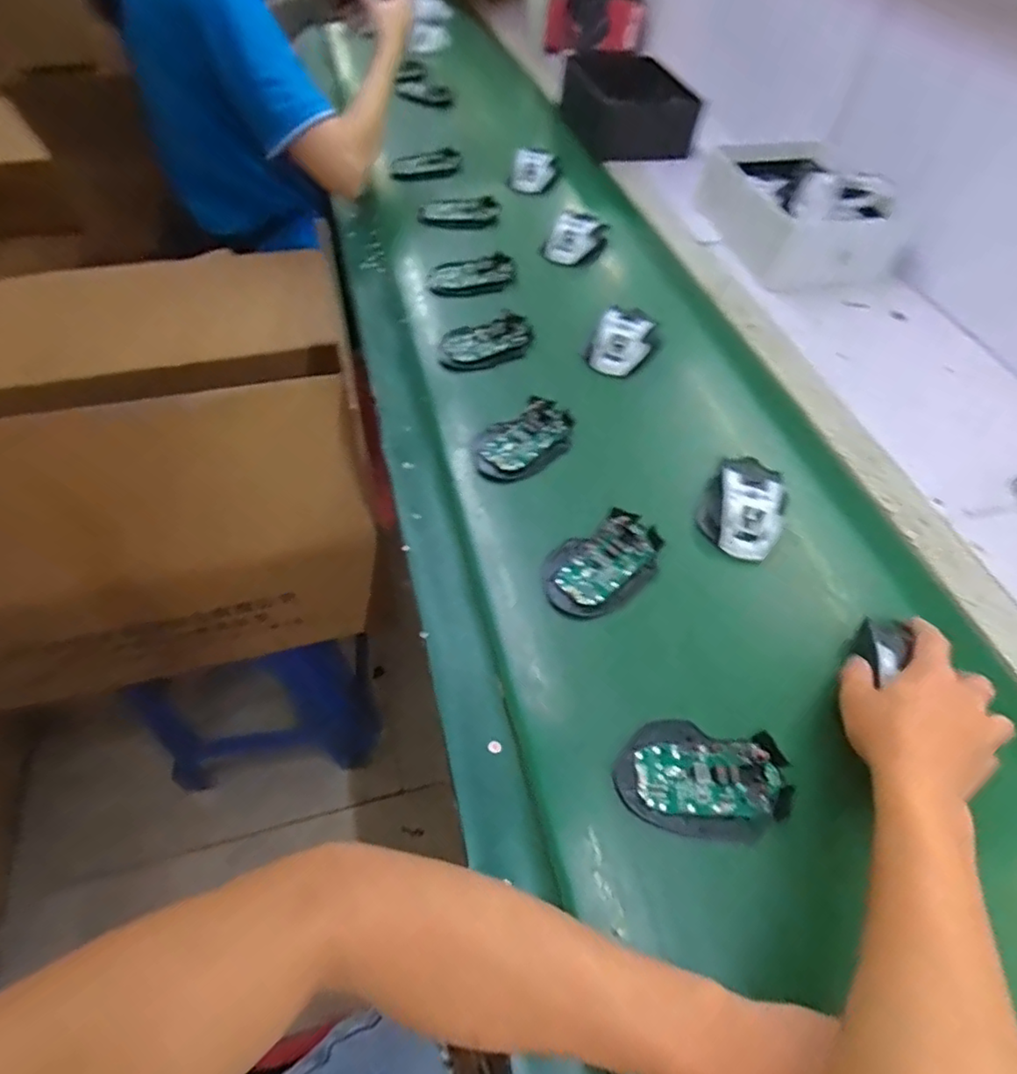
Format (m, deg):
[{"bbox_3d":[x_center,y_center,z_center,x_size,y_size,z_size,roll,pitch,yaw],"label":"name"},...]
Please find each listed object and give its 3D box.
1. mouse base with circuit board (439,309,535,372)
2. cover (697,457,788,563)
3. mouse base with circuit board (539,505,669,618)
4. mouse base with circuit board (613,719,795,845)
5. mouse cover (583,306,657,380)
[{"bbox_3d":[-0.024,-0.226,0.693,0.119,0.023,0.054,-24,58,-18],"label":"mouse base with circuit board"},{"bbox_3d":[0.220,-0.026,0.557,0.075,0.044,0.089,15,55,9],"label":"cover"},{"bbox_3d":[0.083,0.023,0.524,0.115,0.021,0.072,-32,61,-22],"label":"mouse base with circuit board"},{"bbox_3d":[0.136,0.168,0.417,0.118,0.013,0.074,7,62,3],"label":"mouse base with circuit board"},{"bbox_3d":[0.130,-0.228,0.694,0.066,0.033,0.091,20,56,12],"label":"mouse cover"}]

